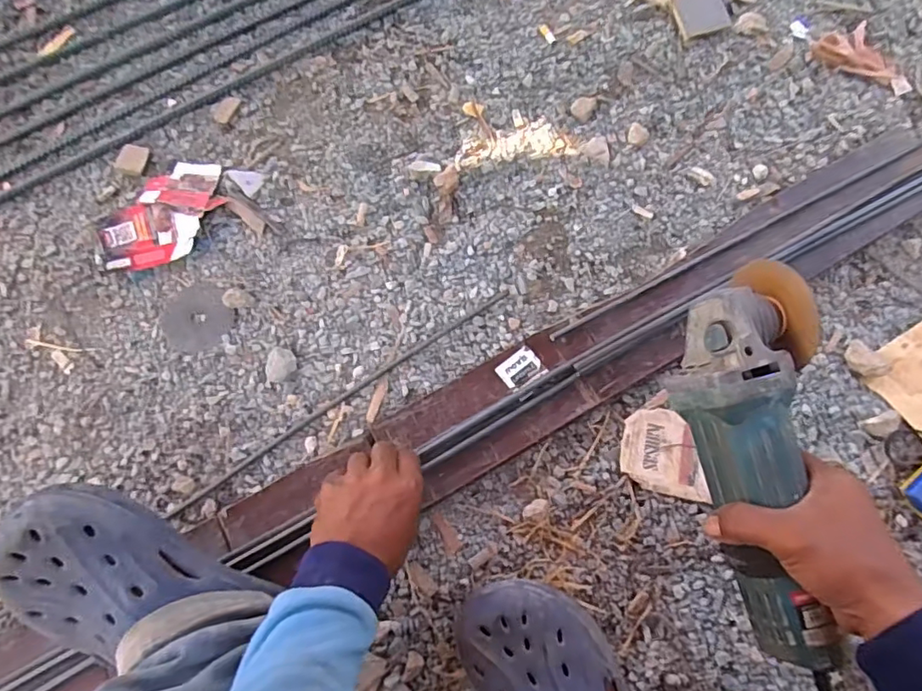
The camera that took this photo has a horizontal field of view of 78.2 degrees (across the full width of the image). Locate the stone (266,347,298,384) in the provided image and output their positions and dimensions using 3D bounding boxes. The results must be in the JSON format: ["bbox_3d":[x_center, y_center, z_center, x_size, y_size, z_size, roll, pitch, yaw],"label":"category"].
[{"bbox_3d":[-0.181,0.021,0.570,0.030,0.012,0.034,21,75,7],"label":"stone"}]

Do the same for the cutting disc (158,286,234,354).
[{"bbox_3d":[-0.277,-0.029,0.590,0.068,0.004,0.078,-39,77,-10],"label":"cutting disc"}]

